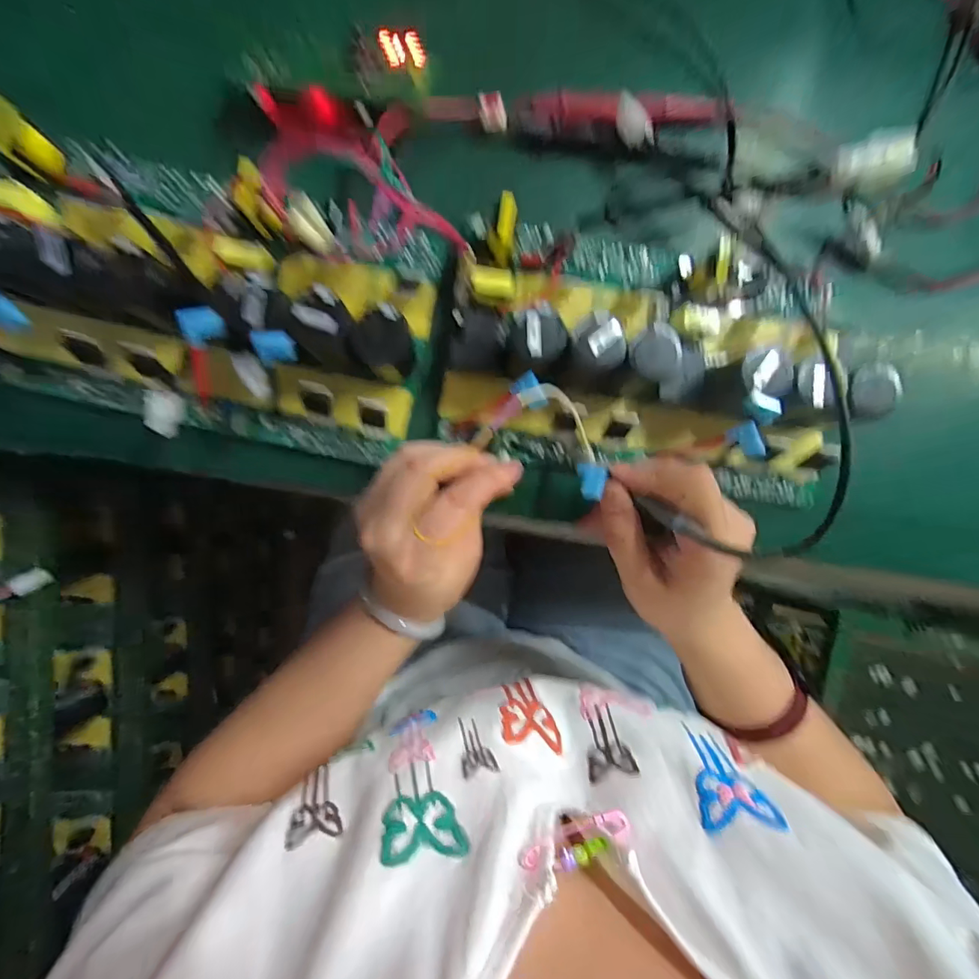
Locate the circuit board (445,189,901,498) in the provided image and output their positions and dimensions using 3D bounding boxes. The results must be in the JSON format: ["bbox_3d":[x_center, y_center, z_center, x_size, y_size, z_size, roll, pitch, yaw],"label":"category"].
[{"bbox_3d":[0.097,-0.075,0.268,0.235,0.061,0.143,10,89,-5],"label":"circuit board"}]

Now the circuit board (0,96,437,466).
[{"bbox_3d":[-0.151,-0.103,0.248,0.233,0.054,0.140,14,89,-5],"label":"circuit board"}]

